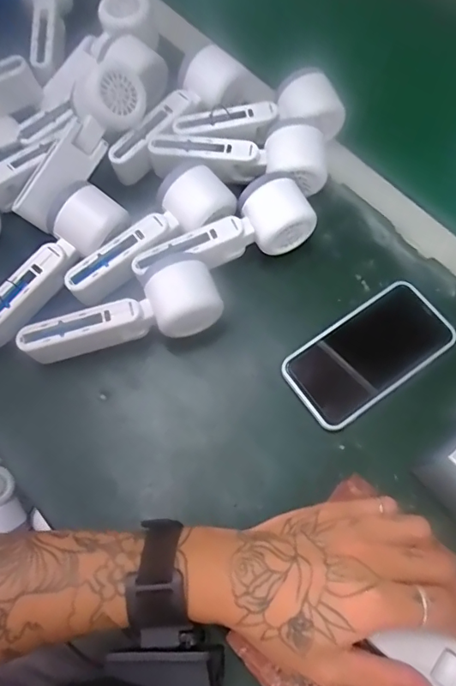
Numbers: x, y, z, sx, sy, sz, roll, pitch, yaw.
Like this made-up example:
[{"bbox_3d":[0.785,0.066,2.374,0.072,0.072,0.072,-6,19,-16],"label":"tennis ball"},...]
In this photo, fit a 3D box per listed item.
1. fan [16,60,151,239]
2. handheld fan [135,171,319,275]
[{"bbox_3d":[-0.144,-0.188,0.455,0.058,0.044,0.169,35,89,13],"label":"fan"},{"bbox_3d":[-0.004,-0.094,0.436,0.164,0.049,0.057,-27,71,-10],"label":"handheld fan"}]

